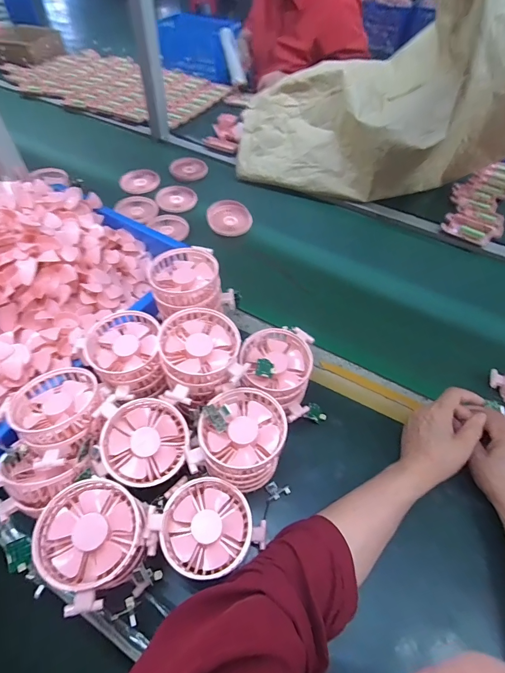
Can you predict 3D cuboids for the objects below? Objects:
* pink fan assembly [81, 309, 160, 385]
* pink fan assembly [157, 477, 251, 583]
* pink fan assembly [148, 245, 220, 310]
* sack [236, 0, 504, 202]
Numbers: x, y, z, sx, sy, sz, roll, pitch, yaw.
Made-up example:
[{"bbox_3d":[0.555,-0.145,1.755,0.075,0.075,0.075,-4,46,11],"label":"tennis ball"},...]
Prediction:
[{"bbox_3d":[-0.160,0.013,0.443,0.087,0.032,0.086,2,52,-3],"label":"pink fan assembly"},{"bbox_3d":[-0.047,0.198,0.373,0.089,0.035,0.088,-11,54,-12],"label":"pink fan assembly"},{"bbox_3d":[-0.090,-0.081,0.476,0.090,0.032,0.095,-10,54,-11],"label":"pink fan assembly"},{"bbox_3d":[0.308,-0.553,0.762,0.650,0.390,0.378,-9,54,-11],"label":"sack"}]

